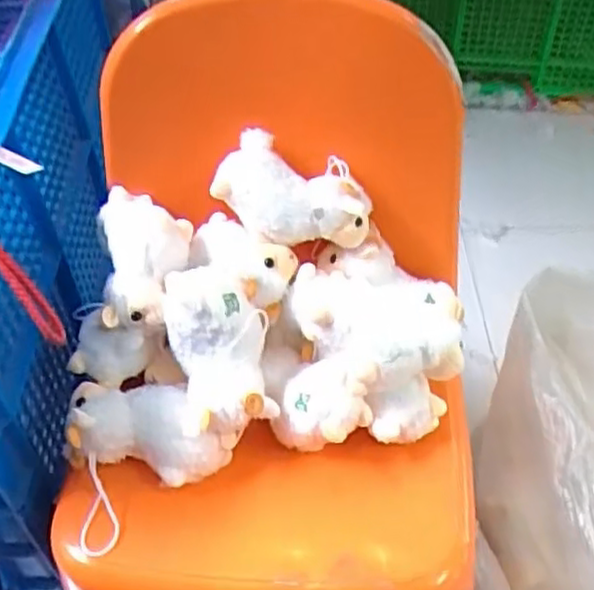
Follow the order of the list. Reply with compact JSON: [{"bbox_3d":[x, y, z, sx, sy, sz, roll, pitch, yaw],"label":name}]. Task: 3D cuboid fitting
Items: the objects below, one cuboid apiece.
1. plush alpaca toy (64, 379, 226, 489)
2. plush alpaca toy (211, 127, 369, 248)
[{"bbox_3d":[-0.115,0.108,0.574,0.121,0.061,0.066,7,48,8],"label":"plush alpaca toy"},{"bbox_3d":[-0.001,-0.081,0.587,0.122,0.063,0.065,10,49,11],"label":"plush alpaca toy"}]

